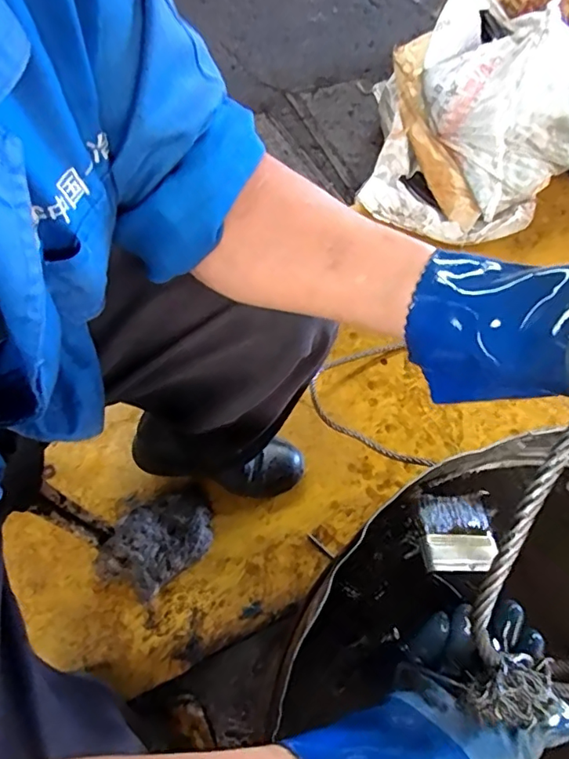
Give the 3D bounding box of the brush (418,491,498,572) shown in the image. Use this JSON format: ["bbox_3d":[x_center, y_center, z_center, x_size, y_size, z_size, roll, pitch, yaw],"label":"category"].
[{"bbox_3d":[0.154,0.140,0.479,0.071,0.023,0.071,6,51,-11],"label":"brush"}]

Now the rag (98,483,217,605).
[{"bbox_3d":[-0.196,0.251,0.836,0.128,0.068,0.187,37,67,15],"label":"rag"}]

